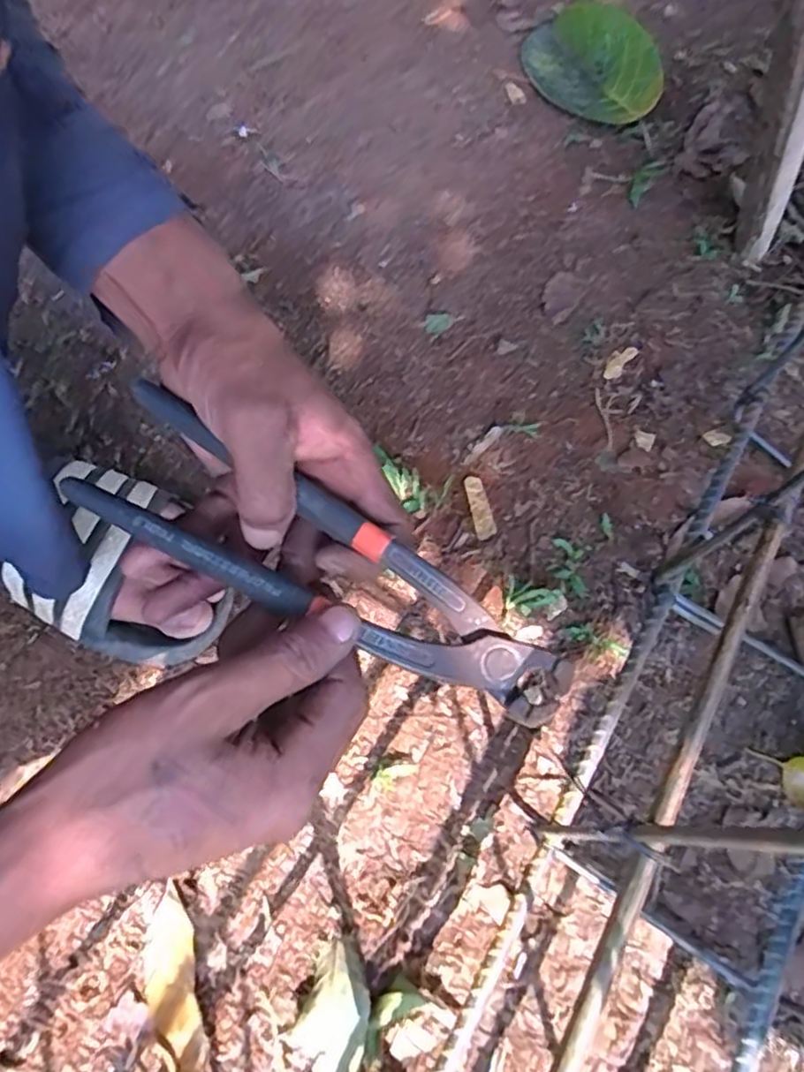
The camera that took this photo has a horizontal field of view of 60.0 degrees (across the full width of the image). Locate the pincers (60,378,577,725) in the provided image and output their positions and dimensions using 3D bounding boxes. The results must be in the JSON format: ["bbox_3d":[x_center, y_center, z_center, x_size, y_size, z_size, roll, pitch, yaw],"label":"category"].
[{"bbox_3d":[-0.032,0.007,0.279,0.211,0.011,0.056,27,69,8],"label":"pincers"}]

